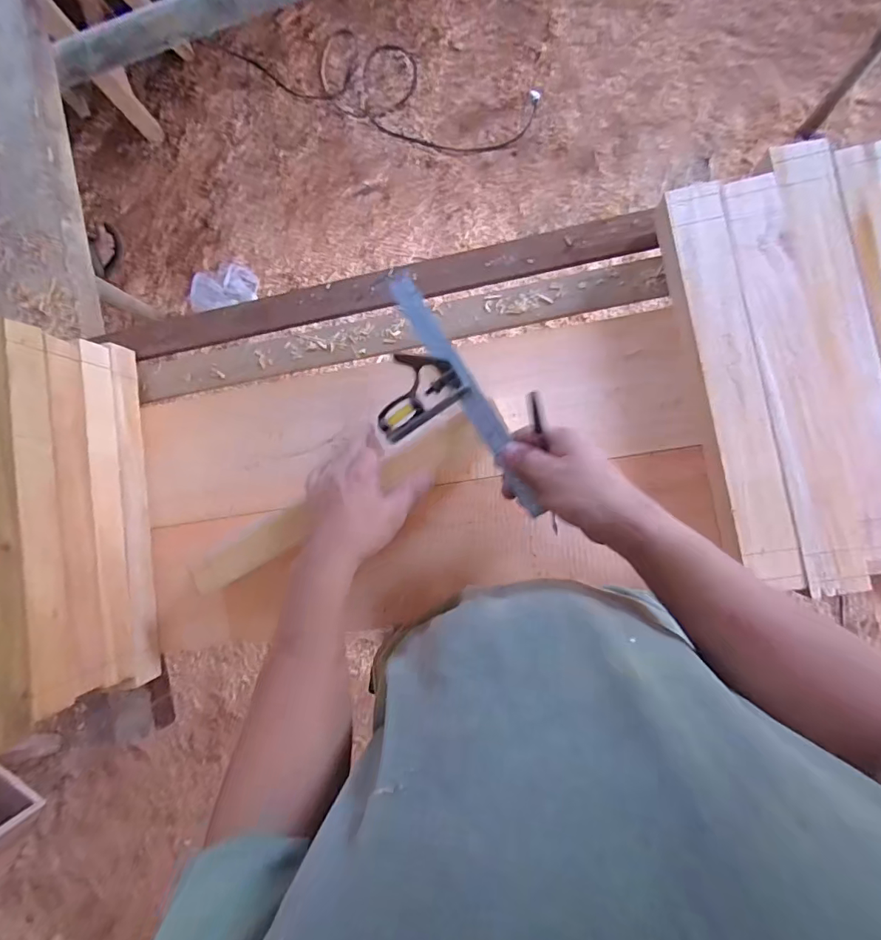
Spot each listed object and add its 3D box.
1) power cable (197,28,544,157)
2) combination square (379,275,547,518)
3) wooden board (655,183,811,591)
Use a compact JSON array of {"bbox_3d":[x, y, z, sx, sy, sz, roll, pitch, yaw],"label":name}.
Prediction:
[{"bbox_3d":[-0.225,-1.177,1.394,1.035,0.040,0.237,25,96,7],"label":"power cable"},{"bbox_3d":[-0.009,-0.061,0.467,0.105,0.025,0.284,-32,73,5],"label":"combination square"},{"bbox_3d":[0.281,-0.083,0.464,0.058,0.040,0.388,-10,86,7],"label":"wooden board"}]

